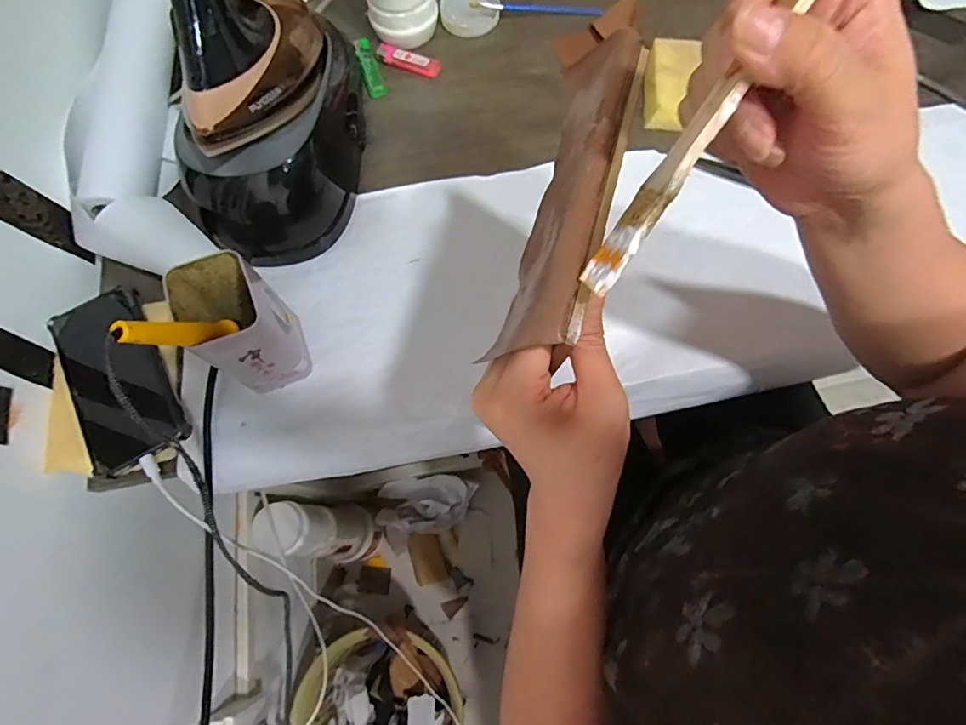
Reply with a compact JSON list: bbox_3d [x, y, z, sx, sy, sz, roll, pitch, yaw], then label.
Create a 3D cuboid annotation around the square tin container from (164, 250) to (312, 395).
[{"bbox_3d":[-0.198,-0.030,0.416,0.063,0.108,0.083,-30,73,-9],"label":"square tin container"}]

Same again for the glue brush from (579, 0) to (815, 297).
[{"bbox_3d":[0.083,-0.088,0.193,0.004,0.021,0.139,24,111,-28],"label":"glue brush"}]

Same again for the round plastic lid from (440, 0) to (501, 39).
[{"bbox_3d":[-0.017,-0.425,0.595,0.066,0.022,0.070,0,71,1],"label":"round plastic lid"}]

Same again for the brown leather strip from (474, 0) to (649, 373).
[{"bbox_3d":[0.051,-0.108,0.264,0.045,0.040,0.209,13,70,6],"label":"brown leather strip"}]

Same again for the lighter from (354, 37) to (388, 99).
[{"bbox_3d":[-0.132,-0.341,0.572,0.020,0.011,0.086,-19,71,-5],"label":"lighter"}]

